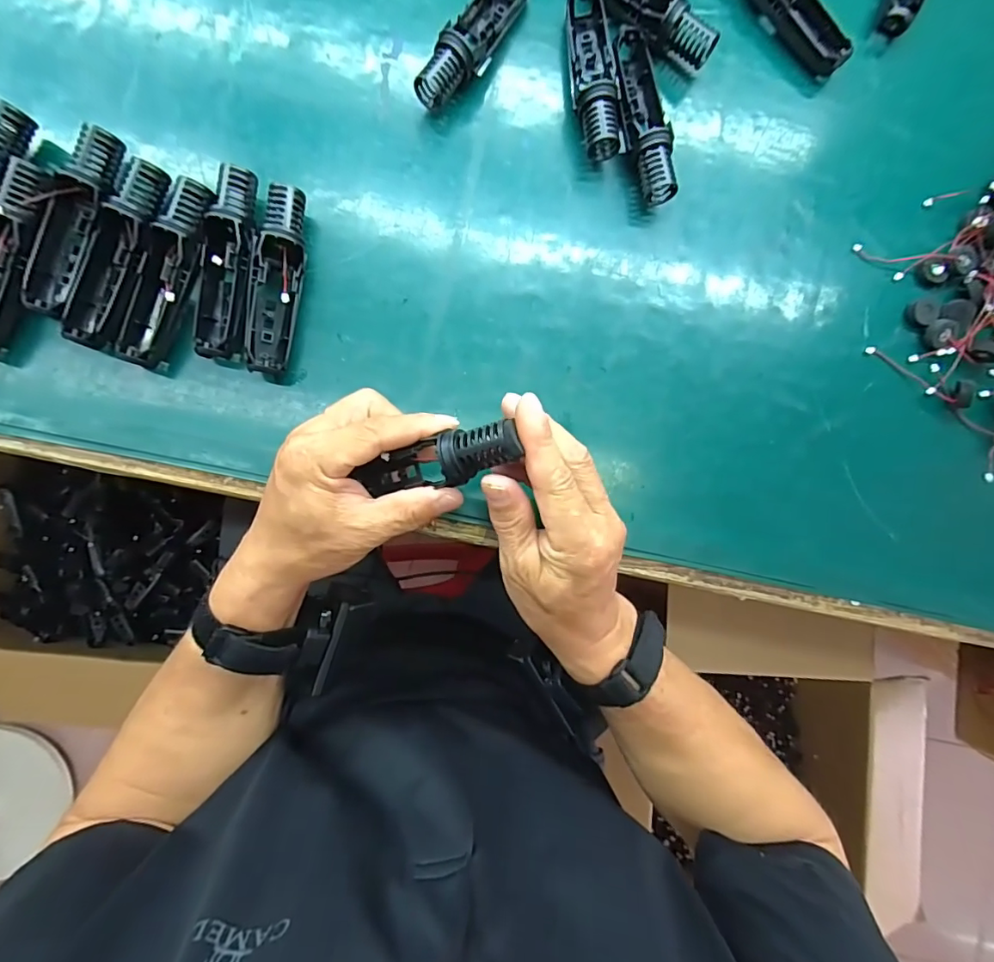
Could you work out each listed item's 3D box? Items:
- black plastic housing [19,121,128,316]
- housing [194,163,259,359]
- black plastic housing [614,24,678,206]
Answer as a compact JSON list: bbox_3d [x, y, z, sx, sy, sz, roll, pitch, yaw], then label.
[{"bbox_3d":[-0.271,-0.166,0.320,0.030,0.032,0.120,22,85,-3],"label":"black plastic housing"},{"bbox_3d":[-0.177,-0.142,0.329,0.031,0.027,0.121,9,86,-4],"label":"housing"},{"bbox_3d":[0.103,-0.260,0.355,0.032,0.028,0.124,-9,87,-5],"label":"black plastic housing"}]

